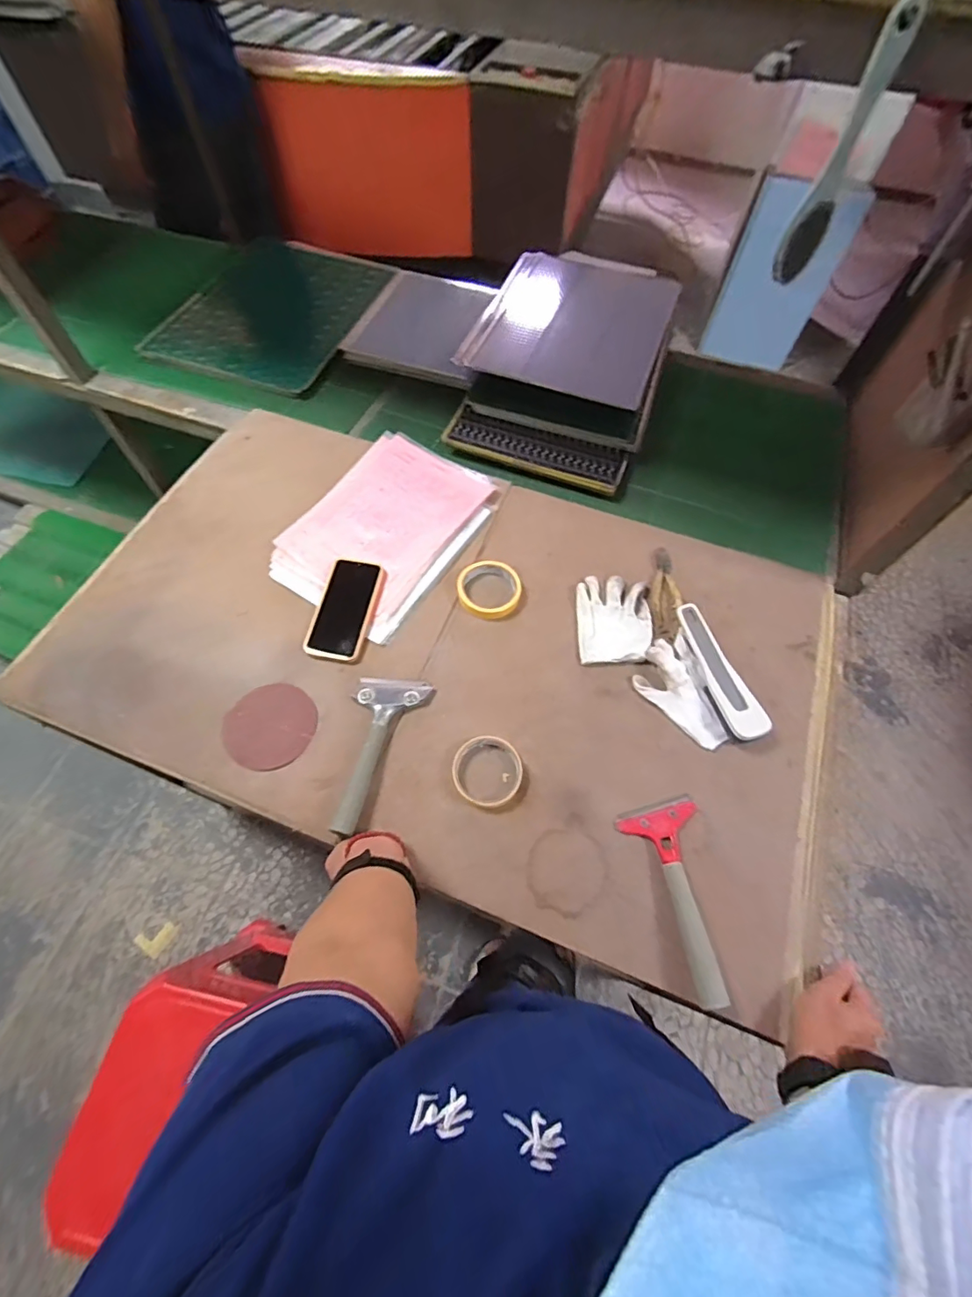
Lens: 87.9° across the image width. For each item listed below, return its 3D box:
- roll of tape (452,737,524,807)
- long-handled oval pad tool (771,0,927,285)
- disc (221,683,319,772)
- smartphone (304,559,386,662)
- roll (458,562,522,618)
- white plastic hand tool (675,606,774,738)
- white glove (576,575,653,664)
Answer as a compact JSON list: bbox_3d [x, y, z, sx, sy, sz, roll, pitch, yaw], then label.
[{"bbox_3d":[0.002,0.153,0.627,0.085,0.016,0.086,0,63,0],"label":"roll of tape"},{"bbox_3d":[0.288,-0.401,0.414,0.031,0.163,0.032,24,66,12],"label":"long-handled oval pad tool"},{"bbox_3d":[-0.279,0.098,0.654,0.113,0.004,0.111,0,61,0],"label":"disc"},{"bbox_3d":[-0.202,-0.060,0.736,0.083,0.010,0.164,8,64,4],"label":"smartphone"},{"bbox_3d":[0.007,-0.085,0.754,0.095,0.021,0.098,0,63,0],"label":"roll"},{"bbox_3d":[0.313,0.031,0.685,0.050,0.036,0.197,-16,65,-8],"label":"white plastic hand tool"},{"bbox_3d":[0.187,-0.046,0.740,0.106,0.018,0.140,-2,63,-1],"label":"white glove"}]

